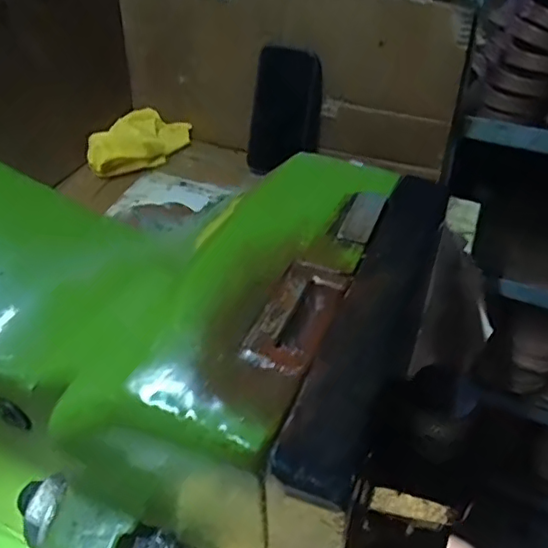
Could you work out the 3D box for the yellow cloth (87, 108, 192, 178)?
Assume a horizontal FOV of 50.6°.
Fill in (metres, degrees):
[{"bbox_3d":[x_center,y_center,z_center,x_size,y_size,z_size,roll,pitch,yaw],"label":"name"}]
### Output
[{"bbox_3d":[-0.191,-0.192,0.830,0.083,0.050,0.167,15,42,16],"label":"yellow cloth"}]

